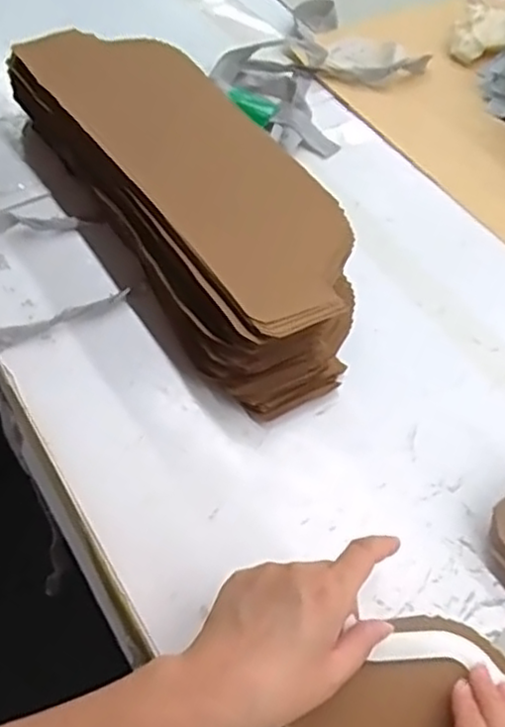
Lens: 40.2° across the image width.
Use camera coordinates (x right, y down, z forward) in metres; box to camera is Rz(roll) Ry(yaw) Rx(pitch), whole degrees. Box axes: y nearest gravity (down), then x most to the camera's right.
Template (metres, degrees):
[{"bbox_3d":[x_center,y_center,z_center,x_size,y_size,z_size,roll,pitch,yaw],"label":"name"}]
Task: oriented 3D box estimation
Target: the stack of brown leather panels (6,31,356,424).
[{"bbox_3d":[-0.054,-0.151,0.601,0.162,0.080,0.422,-26,60,-19],"label":"stack of brown leather panels"}]

